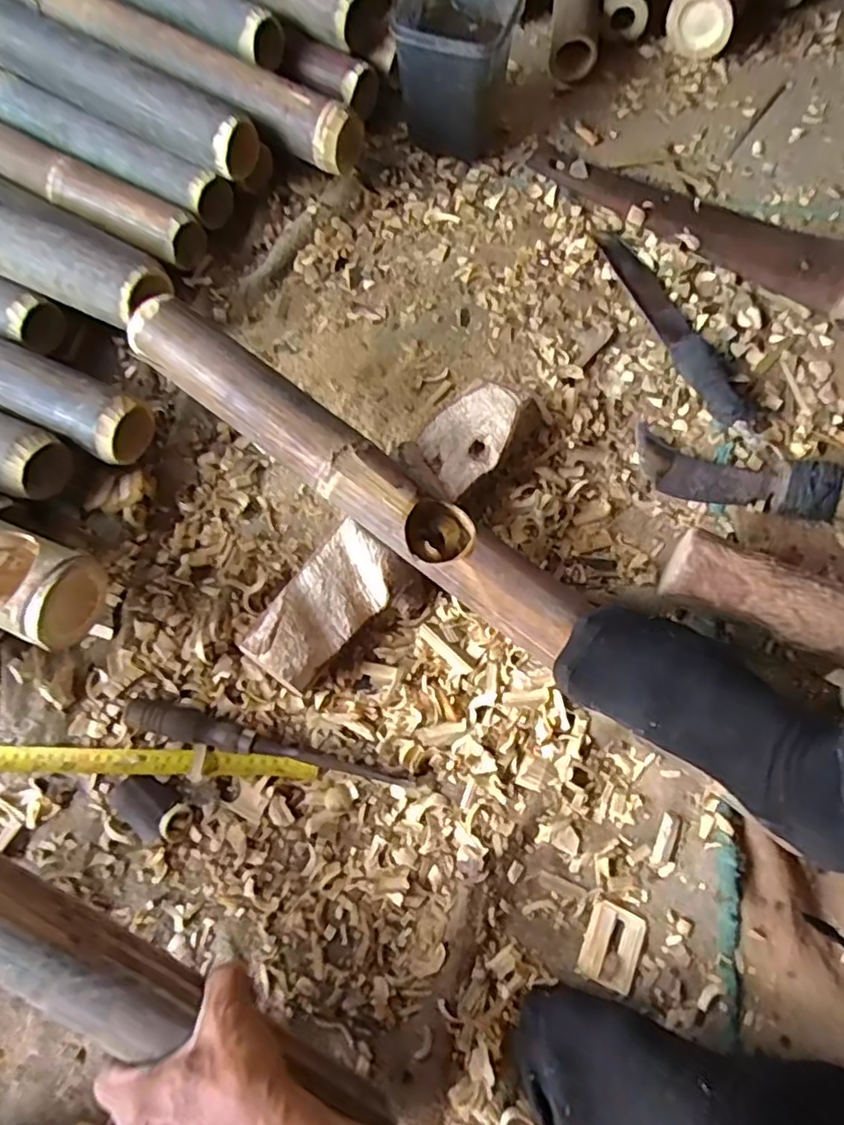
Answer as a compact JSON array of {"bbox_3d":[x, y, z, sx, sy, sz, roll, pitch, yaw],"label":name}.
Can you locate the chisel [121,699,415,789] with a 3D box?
[{"bbox_3d":[-0.128,0.155,0.541,0.240,0.025,0.026,16,74,6],"label":"chisel"}]

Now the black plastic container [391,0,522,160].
[{"bbox_3d":[0.032,-0.535,0.699,0.122,0.122,0.128,15,74,6],"label":"black plastic container"}]

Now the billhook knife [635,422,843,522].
[{"bbox_3d":[0.316,-0.079,0.593,0.240,0.043,0.061,16,74,6],"label":"billhook knife"}]

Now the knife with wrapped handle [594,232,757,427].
[{"bbox_3d":[0.248,-0.240,0.649,0.045,0.023,0.250,-28,75,-7],"label":"knife with wrapped handle"}]

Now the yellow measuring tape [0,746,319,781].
[{"bbox_3d":[-0.238,0.168,0.549,0.294,0.007,0.020,1,73,2],"label":"yellow measuring tape"}]

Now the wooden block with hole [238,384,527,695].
[{"bbox_3d":[-0.019,-0.024,0.571,0.097,0.058,0.318,35,77,11],"label":"wooden block with hole"}]

